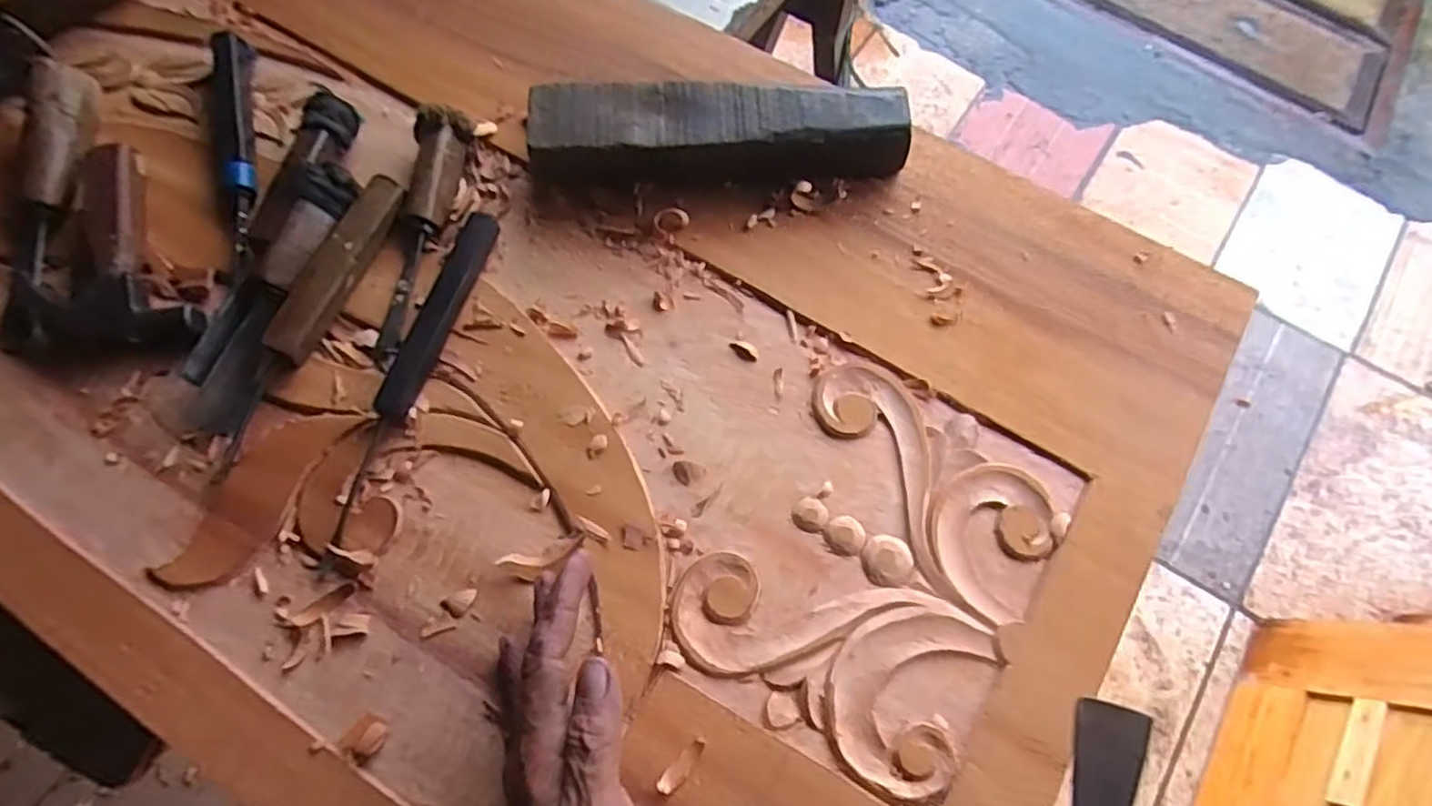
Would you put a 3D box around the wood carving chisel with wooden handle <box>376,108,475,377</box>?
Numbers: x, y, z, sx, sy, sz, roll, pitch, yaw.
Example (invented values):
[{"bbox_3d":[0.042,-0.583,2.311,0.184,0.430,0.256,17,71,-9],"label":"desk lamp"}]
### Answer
[{"bbox_3d":[-0.198,-0.118,0.485,0.042,0.035,0.176,4,69,1],"label":"wood carving chisel with wooden handle"}]

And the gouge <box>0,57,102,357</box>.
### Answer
[{"bbox_3d":[-0.458,-0.134,0.492,0.036,0.029,0.203,3,81,0],"label":"gouge"}]

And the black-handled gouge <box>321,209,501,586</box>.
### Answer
[{"bbox_3d":[-0.193,-0.017,0.451,0.018,0.022,0.244,16,70,5],"label":"black-handled gouge"}]

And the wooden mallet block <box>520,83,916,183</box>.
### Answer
[{"bbox_3d":[0.003,-0.186,0.505,0.259,0.046,0.057,0,69,0],"label":"wooden mallet block"}]

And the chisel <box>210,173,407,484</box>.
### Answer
[{"bbox_3d":[-0.266,-0.055,0.466,0.024,0.027,0.214,21,70,7],"label":"chisel"}]

